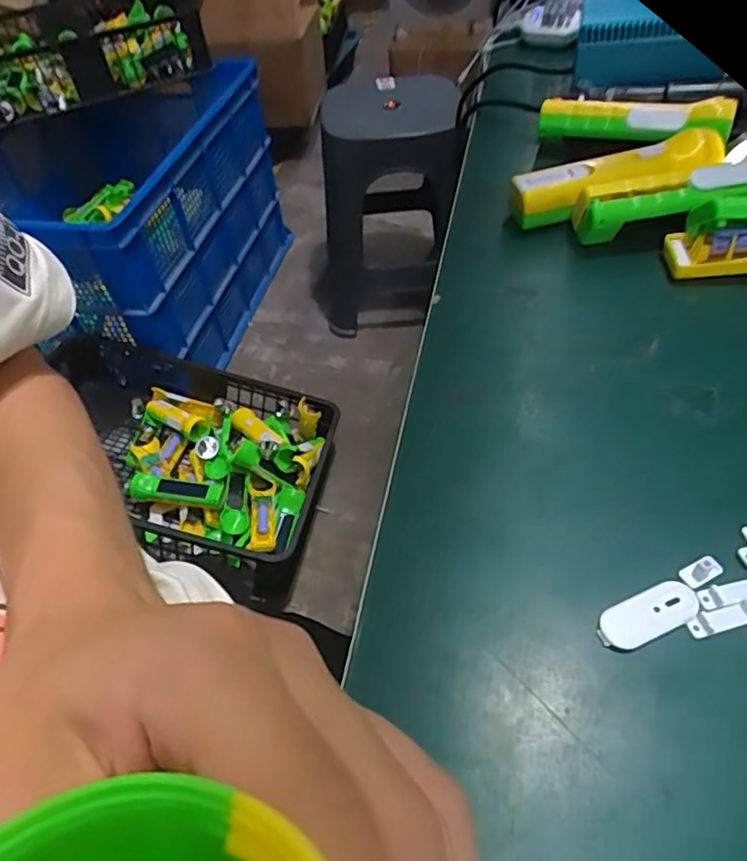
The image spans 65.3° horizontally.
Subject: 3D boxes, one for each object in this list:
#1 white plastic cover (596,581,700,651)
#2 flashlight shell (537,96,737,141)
[{"bbox_3d":[0.128,0.086,0.272,0.051,0.004,0.020,-19,51,-11],"label":"white plastic cover"},{"bbox_3d":[0.244,-0.299,0.558,0.169,0.035,0.045,26,57,24],"label":"flashlight shell"}]

